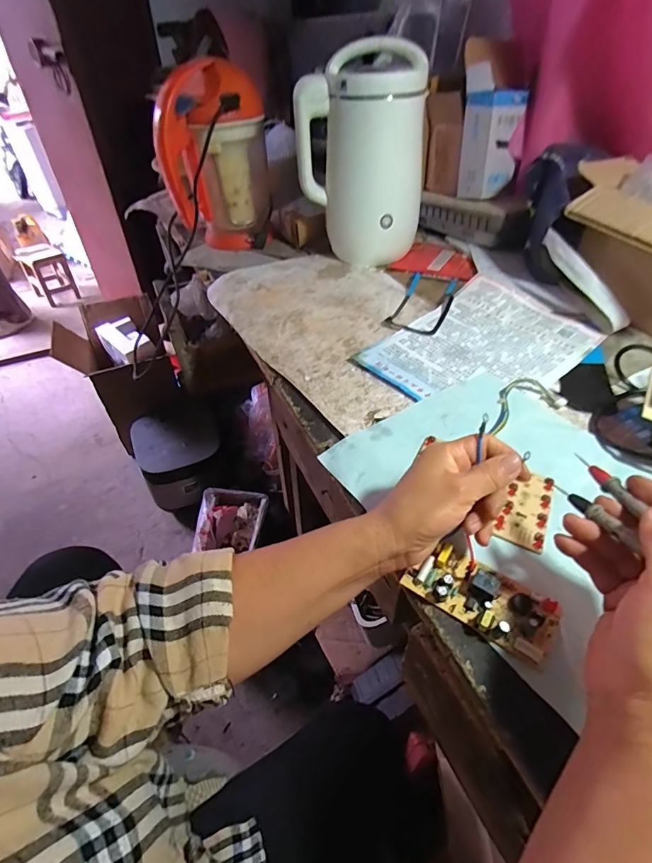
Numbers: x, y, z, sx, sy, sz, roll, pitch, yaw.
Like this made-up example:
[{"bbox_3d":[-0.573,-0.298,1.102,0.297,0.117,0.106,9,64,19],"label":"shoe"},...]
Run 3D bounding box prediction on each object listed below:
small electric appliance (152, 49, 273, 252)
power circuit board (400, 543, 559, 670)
[{"bbox_3d":[-0.217,-0.525,0.836,0.208,0.290,0.186,-12,45,-8],"label":"small electric appliance"},{"bbox_3d":[0.118,0.125,0.320,0.108,0.021,0.049,25,52,27],"label":"power circuit board"}]

